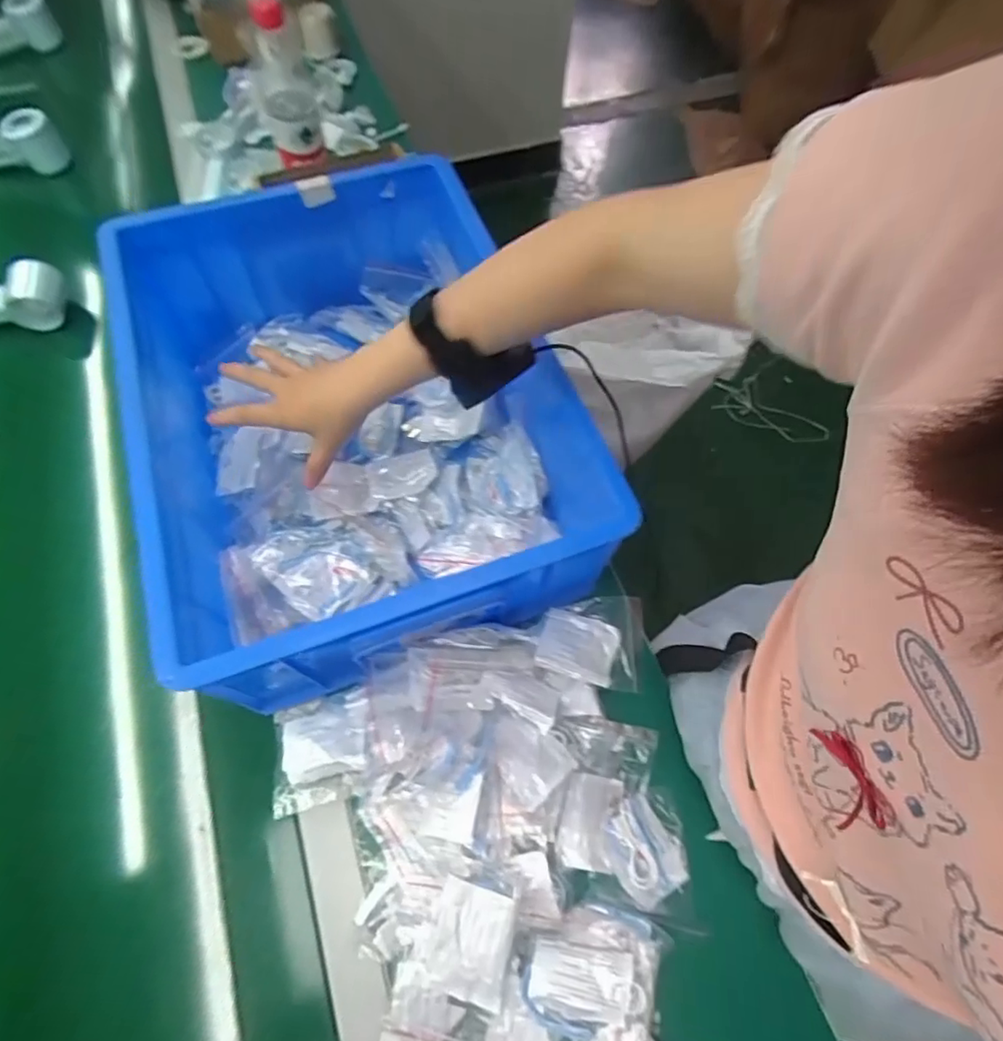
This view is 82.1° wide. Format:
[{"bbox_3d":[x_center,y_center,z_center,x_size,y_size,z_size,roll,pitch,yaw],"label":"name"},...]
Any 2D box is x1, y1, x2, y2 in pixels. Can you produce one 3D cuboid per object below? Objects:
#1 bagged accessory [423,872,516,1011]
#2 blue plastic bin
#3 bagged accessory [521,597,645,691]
[{"bbox_3d":[-0.021,0.296,0.402,0.057,0.015,0.070,14,76,6],"label":"bagged accessory"},{"bbox_3d":[-0.141,-0.106,0.552,0.334,0.152,0.444,-18,66,-11],"label":"blue plastic bin"},{"bbox_3d":[0.079,0.106,0.529,0.103,0.010,0.084,6,63,1],"label":"bagged accessory"}]

